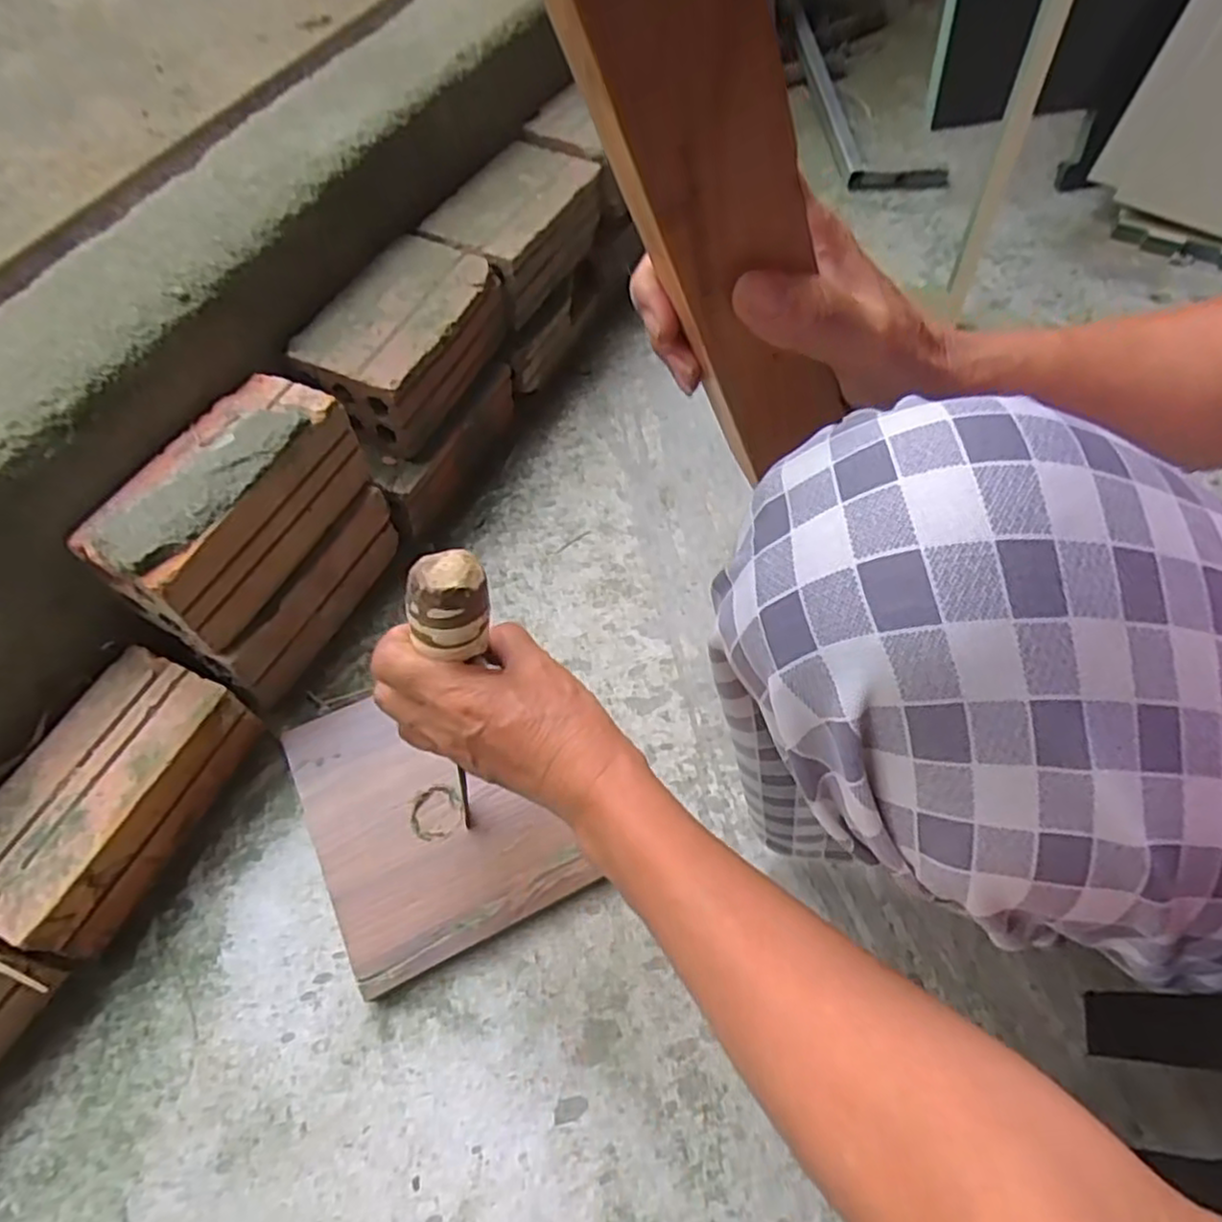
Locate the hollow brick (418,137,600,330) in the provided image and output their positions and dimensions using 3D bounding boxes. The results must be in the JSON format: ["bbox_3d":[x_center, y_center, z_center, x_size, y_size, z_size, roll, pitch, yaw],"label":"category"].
[{"bbox_3d":[-0.083,-0.342,0.653,0.088,0.069,0.166,22,60,12],"label":"hollow brick"}]

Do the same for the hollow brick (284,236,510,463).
[{"bbox_3d":[-0.155,-0.213,0.567,0.100,0.066,0.166,20,60,11],"label":"hollow brick"}]

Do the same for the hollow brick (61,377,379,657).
[{"bbox_3d":[-0.242,-0.071,0.467,0.085,0.079,0.169,22,60,12],"label":"hollow brick"}]

